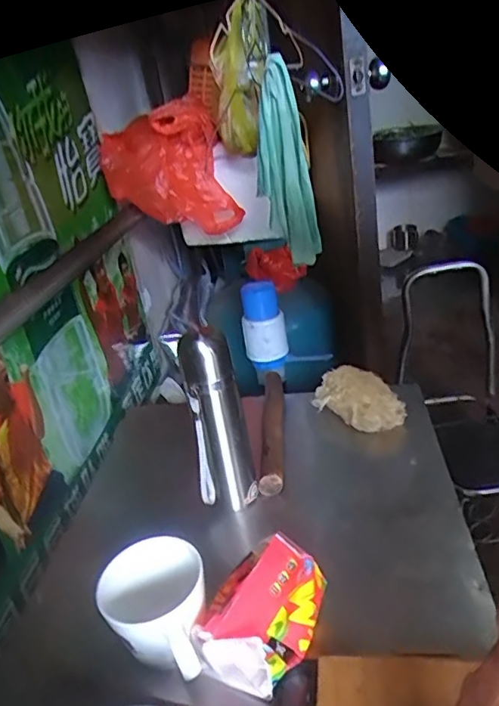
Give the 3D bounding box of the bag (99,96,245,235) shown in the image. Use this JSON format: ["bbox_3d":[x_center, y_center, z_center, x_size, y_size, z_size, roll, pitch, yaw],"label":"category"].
[{"bbox_3d":[-0.164,-0.377,1.126,0.253,0.236,0.148,-7,26,5],"label":"bag"}]

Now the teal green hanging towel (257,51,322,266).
[{"bbox_3d":[0.061,-0.315,0.925,0.093,0.313,0.048,-7,26,5],"label":"teal green hanging towel"}]

